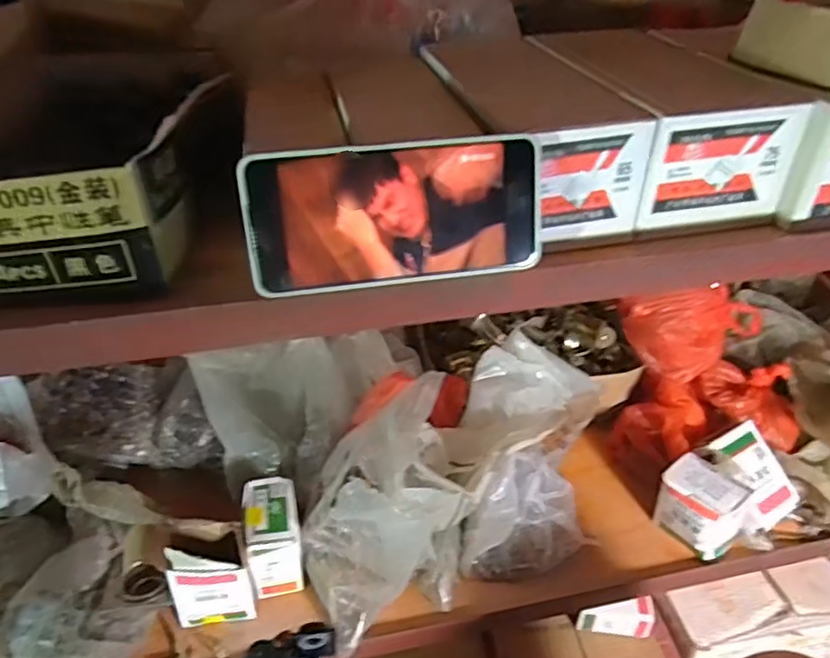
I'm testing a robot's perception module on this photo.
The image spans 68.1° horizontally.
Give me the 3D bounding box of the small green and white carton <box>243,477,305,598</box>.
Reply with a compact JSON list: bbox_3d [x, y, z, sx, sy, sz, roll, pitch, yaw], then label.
[{"bbox_3d":[-0.145,0.214,0.638,0.050,0.087,0.079,-9,37,-11],"label":"small green and white carton"}]

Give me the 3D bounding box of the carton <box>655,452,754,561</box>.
[{"bbox_3d":[0.307,0.190,0.660,0.078,0.087,0.055,29,46,34],"label":"carton"}]

